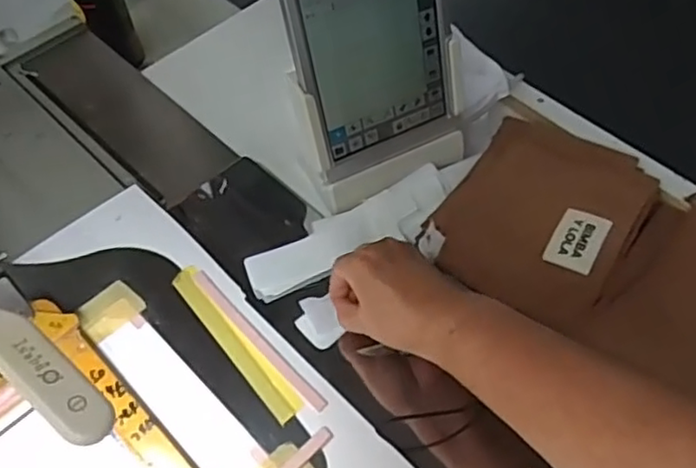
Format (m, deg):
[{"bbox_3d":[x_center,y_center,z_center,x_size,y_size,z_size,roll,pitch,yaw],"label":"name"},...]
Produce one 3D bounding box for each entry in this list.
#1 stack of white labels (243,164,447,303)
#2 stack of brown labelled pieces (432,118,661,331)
[{"bbox_3d":[0.005,-0.002,0.603,0.209,0.005,0.058,-26,60,-15],"label":"stack of white labels"},{"bbox_3d":[0.188,-0.028,0.607,0.161,0.020,0.195,30,62,19],"label":"stack of brown labelled pieces"}]

